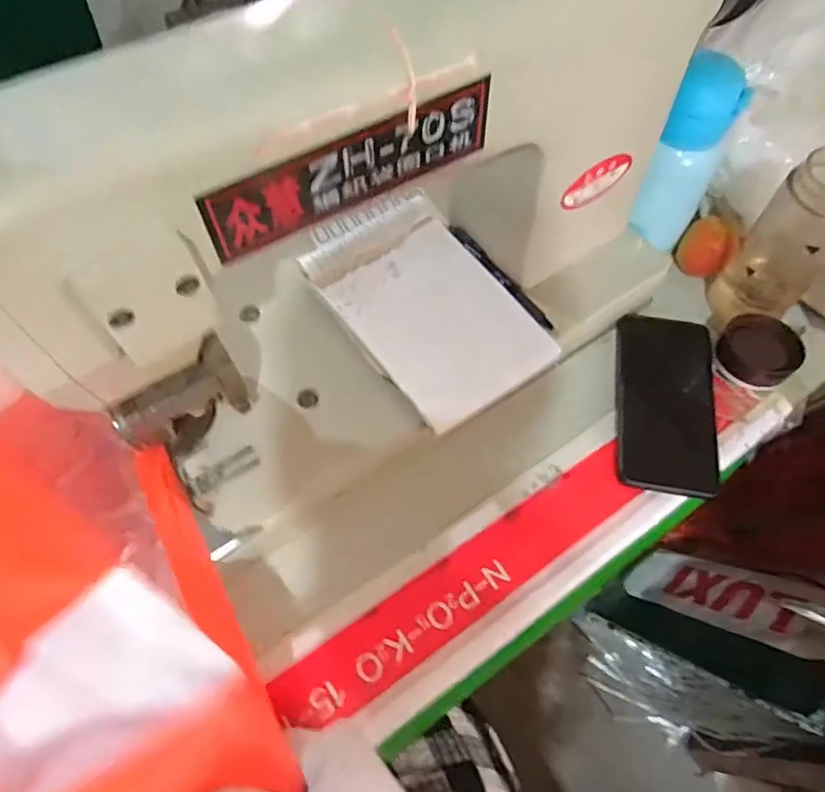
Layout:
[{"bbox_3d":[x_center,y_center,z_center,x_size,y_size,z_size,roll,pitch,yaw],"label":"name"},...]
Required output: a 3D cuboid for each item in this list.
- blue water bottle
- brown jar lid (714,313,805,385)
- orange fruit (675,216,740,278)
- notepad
[{"bbox_3d":[0.235,-0.201,0.503,0.052,0.156,0.045,25,64,14],"label":"blue water bottle"},{"bbox_3d":[0.302,-0.041,0.503,0.064,0.015,0.060,-4,78,21],"label":"brown jar lid"},{"bbox_3d":[0.284,-0.144,0.560,0.048,0.053,0.045,30,65,16],"label":"orange fruit"},{"bbox_3d":[0.005,-0.084,0.487,0.131,0.015,0.222,-30,68,-12],"label":"notepad"}]

